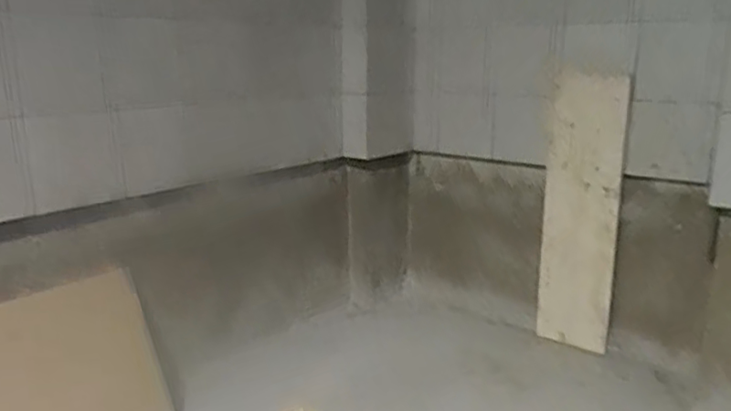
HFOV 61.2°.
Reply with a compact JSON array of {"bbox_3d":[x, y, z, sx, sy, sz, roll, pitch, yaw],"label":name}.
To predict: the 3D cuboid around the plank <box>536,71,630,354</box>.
[{"bbox_3d":[0.451,0.024,1.307,0.158,0.588,0.031,7,15,29],"label":"plank"}]

